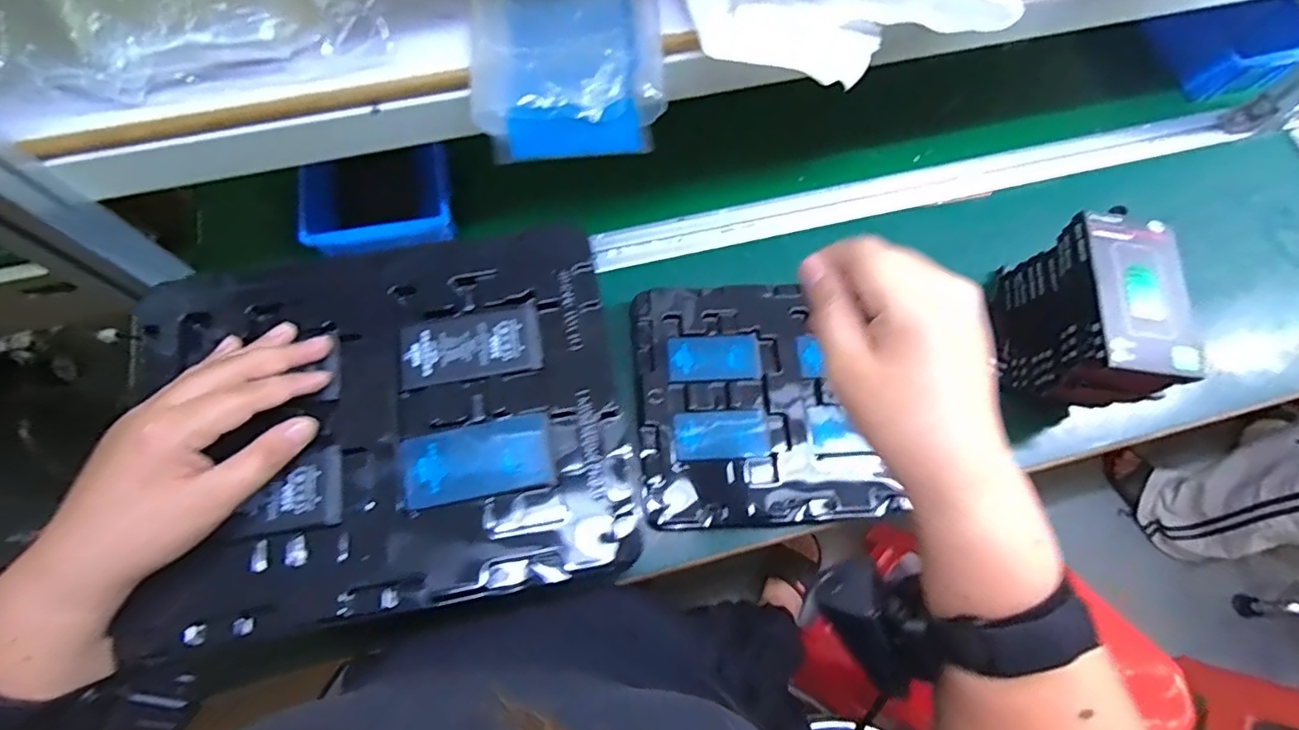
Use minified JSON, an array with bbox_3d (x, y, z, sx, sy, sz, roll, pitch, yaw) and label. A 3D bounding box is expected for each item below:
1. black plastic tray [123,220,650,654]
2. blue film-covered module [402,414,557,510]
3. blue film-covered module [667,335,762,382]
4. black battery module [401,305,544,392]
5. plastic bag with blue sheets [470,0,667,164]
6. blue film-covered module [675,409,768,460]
[{"bbox_3d":[-0.151,0.032,0.348,0.269,0.025,0.218,-11,71,-6],"label":"black plastic tray"},{"bbox_3d":[-0.100,0.057,0.346,0.084,0.010,0.041,-10,71,-6],"label":"blue film-covered module"},{"bbox_3d":[0.060,-0.006,0.543,0.085,0.004,0.042,-3,70,-4],"label":"blue film-covered module"},{"bbox_3d":[-0.111,-0.011,0.365,0.085,0.006,0.041,-11,71,-6],"label":"black battery module"},{"bbox_3d":[-0.068,-0.300,0.420,0.115,0.033,0.338,-6,70,-5],"label":"plastic bag with blue sheets"},{"bbox_3d":[0.064,0.062,0.520,0.082,0.006,0.041,-3,70,-4],"label":"blue film-covered module"}]

